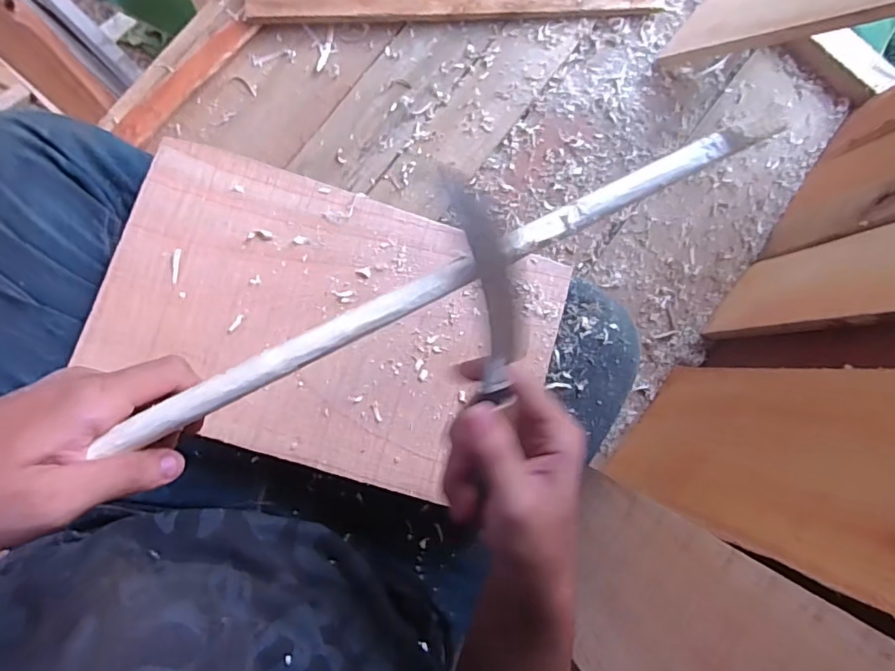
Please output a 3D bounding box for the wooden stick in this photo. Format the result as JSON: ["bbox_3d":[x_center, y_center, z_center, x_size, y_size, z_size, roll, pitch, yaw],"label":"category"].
[{"bbox_3d":[-0.004,-0.024,0.246,0.324,0.007,0.016,-26,88,-2],"label":"wooden stick"}]

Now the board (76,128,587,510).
[{"bbox_3d":[-0.083,-0.007,0.397,0.320,0.009,0.198,18,83,-4],"label":"board"}]

